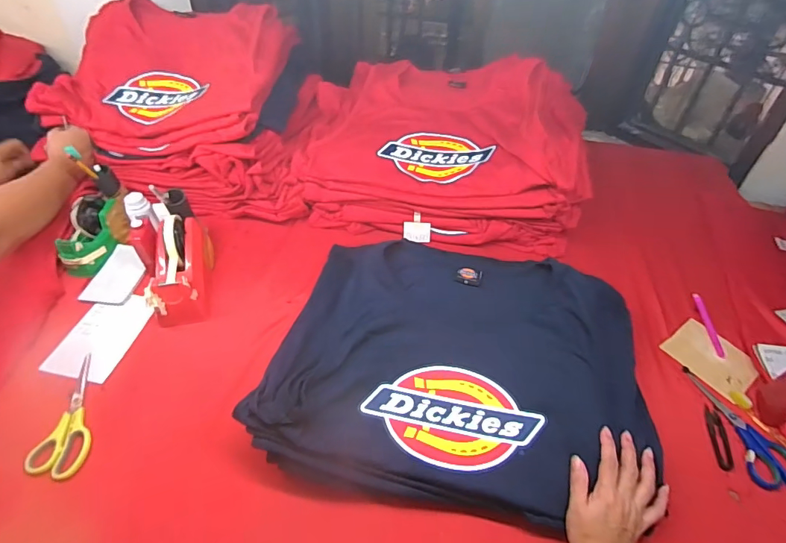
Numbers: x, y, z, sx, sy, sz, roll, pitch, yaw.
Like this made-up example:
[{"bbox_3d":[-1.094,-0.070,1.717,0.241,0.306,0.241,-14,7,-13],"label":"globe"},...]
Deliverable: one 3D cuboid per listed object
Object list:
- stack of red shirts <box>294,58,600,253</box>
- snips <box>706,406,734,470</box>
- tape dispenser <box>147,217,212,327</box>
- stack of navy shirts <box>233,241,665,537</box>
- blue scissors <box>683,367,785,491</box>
[{"bbox_3d":[0.090,-0.273,0.943,0.571,0.208,0.383,9,44,4],"label":"stack of red shirts"},{"bbox_3d":[0.472,0.239,0.628,0.020,0.010,0.094,12,44,7],"label":"snips"},{"bbox_3d":[-0.365,-0.013,0.742,0.084,0.115,0.176,-9,45,-14],"label":"tape dispenser"},{"bbox_3d":[0.094,0.128,0.620,0.483,0.124,0.343,9,44,5],"label":"stack of navy shirts"},{"bbox_3d":[0.508,0.222,0.636,0.064,0.012,0.196,-5,44,-10],"label":"blue scissors"}]

